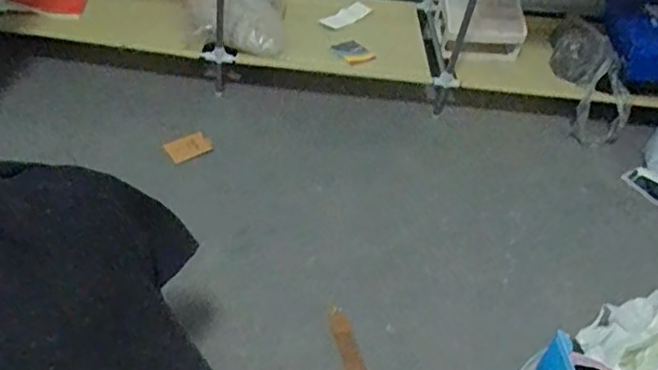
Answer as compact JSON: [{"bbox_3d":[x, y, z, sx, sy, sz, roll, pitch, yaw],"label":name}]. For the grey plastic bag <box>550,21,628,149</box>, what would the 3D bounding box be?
[{"bbox_3d":[0.722,-0.331,1.749,0.155,0.121,0.402,1,65,-6],"label":"grey plastic bag"}]

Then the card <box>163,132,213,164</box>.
[{"bbox_3d":[-0.347,-0.094,1.536,0.104,0.010,0.068,-21,63,-15],"label":"card"}]

